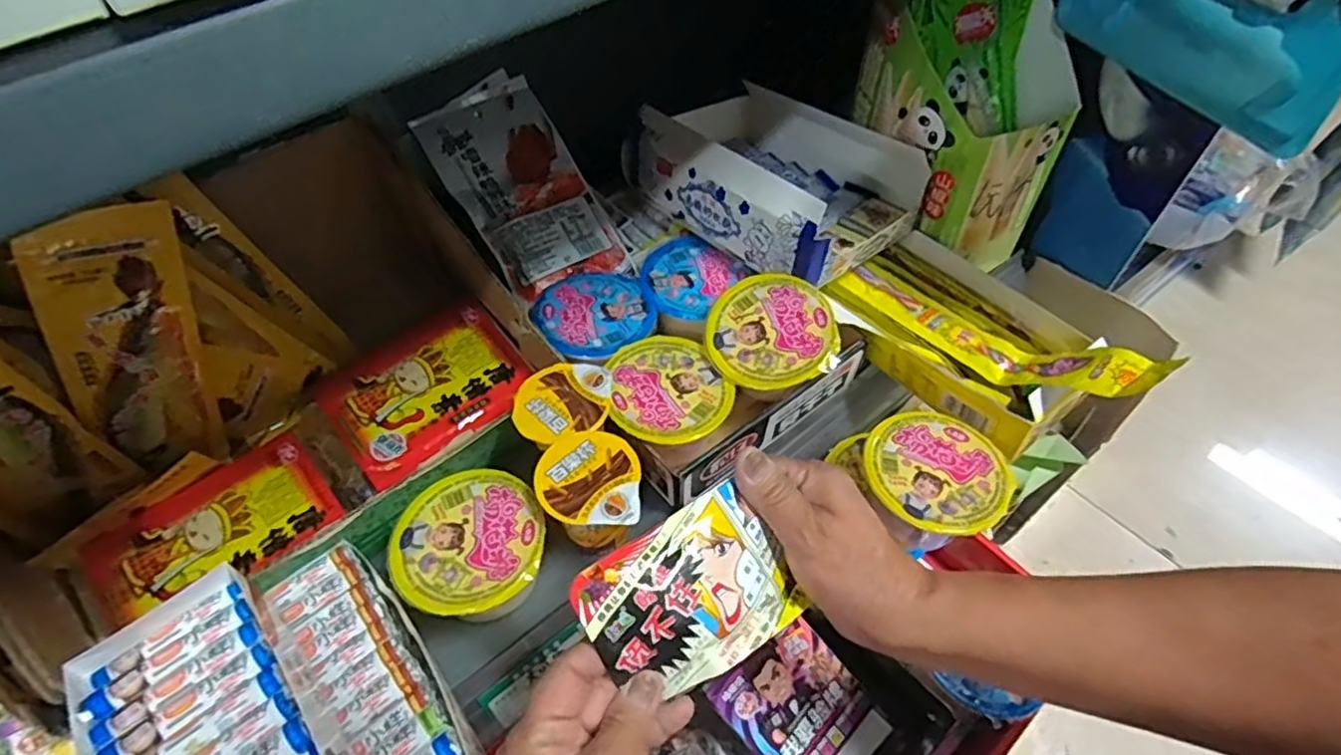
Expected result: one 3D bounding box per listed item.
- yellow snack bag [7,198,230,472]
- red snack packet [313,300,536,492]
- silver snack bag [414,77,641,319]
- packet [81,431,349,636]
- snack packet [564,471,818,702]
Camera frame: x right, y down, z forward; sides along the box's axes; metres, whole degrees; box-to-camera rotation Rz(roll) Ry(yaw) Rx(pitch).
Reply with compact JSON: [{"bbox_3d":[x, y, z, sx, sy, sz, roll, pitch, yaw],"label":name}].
[{"bbox_3d":[-0.334,-0.015,0.416,0.020,0.181,0.073,19,35,15],"label":"yellow snack bag"},{"bbox_3d":[-0.185,0.007,0.508,0.140,0.014,0.116,-36,60,-23],"label":"red snack packet"},{"bbox_3d":[-0.120,-0.154,0.552,0.106,0.015,0.184,-32,87,-22],"label":"silver snack bag"},{"bbox_3d":[-0.304,0.103,0.440,0.142,0.008,0.093,-37,60,-23],"label":"packet"},{"bbox_3d":[0.012,0.104,0.314,0.100,0.011,0.076,-28,91,-24],"label":"snack packet"}]

